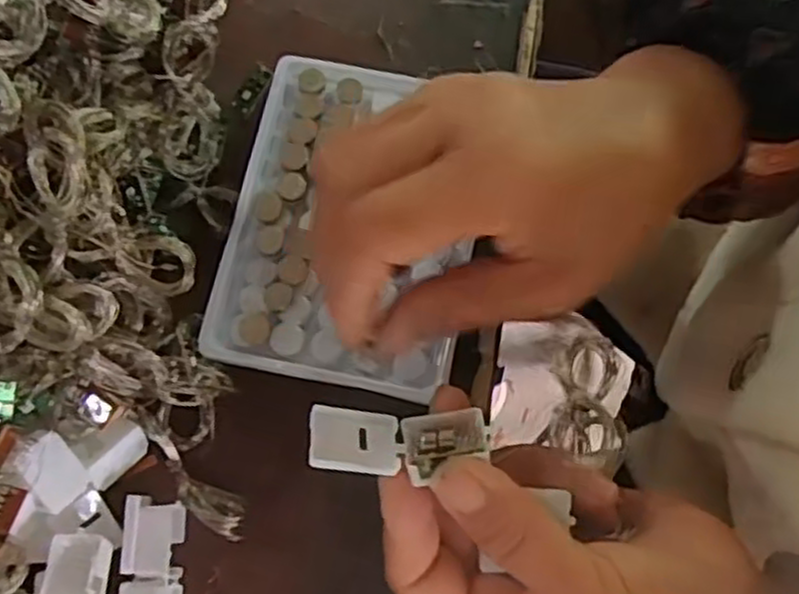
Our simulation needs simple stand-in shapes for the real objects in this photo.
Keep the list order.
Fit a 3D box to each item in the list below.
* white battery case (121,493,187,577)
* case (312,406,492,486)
[{"bbox_3d":[-0.090,0.086,0.276,0.018,0.012,0.027,2,75,0],"label":"white battery case"},{"bbox_3d":[0.000,0.043,0.228,0.053,0.011,0.021,0,74,-10],"label":"case"}]

